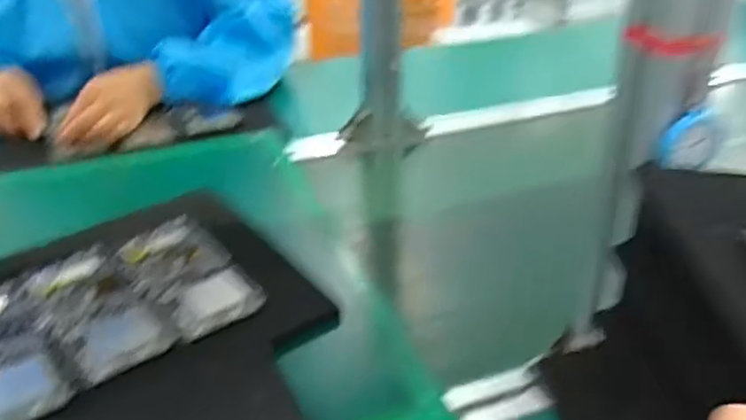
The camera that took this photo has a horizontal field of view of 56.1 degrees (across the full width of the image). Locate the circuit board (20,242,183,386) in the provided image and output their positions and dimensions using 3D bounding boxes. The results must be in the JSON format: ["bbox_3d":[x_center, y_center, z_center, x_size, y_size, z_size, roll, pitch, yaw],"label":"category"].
[{"bbox_3d":[-0.220,0.076,0.551,0.074,0.010,0.151,-25,38,-37],"label":"circuit board"}]

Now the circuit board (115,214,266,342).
[{"bbox_3d":[-0.155,0.051,0.586,0.079,0.012,0.142,-22,37,-34],"label":"circuit board"}]

